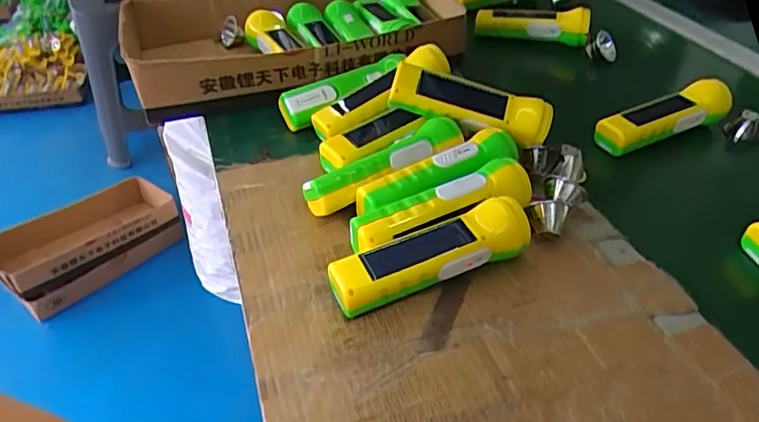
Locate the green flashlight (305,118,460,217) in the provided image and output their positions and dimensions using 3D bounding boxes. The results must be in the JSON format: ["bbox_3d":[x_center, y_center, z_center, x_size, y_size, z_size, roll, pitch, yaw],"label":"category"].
[{"bbox_3d":[0.011,-0.038,0.529,0.169,0.047,0.052,-27,47,-28],"label":"green flashlight"}]

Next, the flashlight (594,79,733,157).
[{"bbox_3d":[0.329,-0.107,0.632,0.171,0.053,0.046,-17,43,-20],"label":"flashlight"}]

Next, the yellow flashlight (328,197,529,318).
[{"bbox_3d":[0.042,0.037,0.442,0.163,0.045,0.043,-15,43,-17],"label":"yellow flashlight"}]

